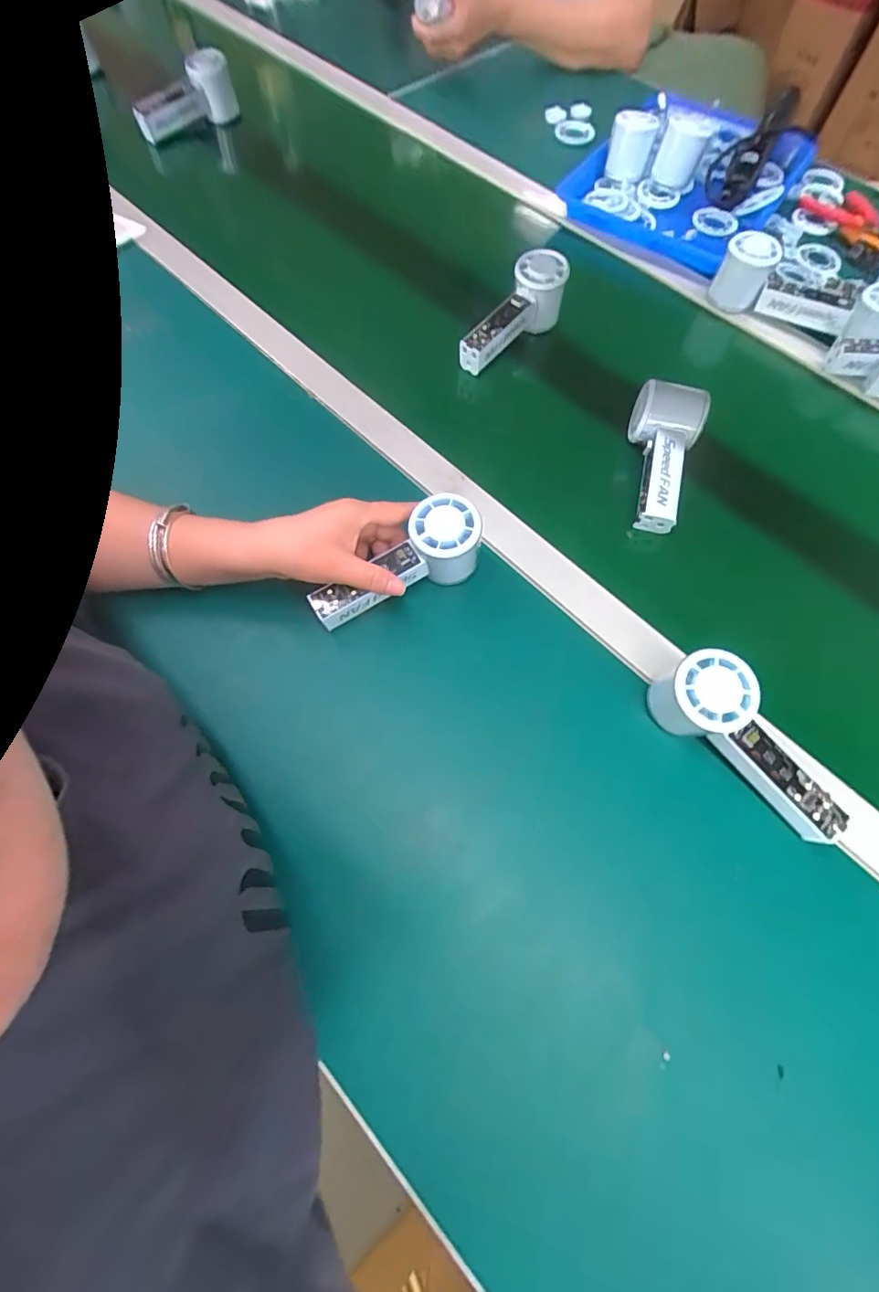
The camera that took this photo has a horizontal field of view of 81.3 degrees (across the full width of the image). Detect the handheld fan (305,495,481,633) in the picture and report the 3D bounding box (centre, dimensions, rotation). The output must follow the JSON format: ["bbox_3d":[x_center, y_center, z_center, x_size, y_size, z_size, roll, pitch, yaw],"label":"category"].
[{"bbox_3d":[-0.030,-0.060,0.428,0.149,0.058,0.057,-32,69,3],"label":"handheld fan"}]

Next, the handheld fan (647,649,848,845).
[{"bbox_3d":[0.220,0.076,0.367,0.051,0.062,0.146,-28,71,-12],"label":"handheld fan"}]

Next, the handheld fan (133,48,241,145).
[{"bbox_3d":[-0.350,-0.755,0.705,0.142,0.063,0.049,-26,68,-10],"label":"handheld fan"}]

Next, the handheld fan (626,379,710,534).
[{"bbox_3d":[0.208,-0.182,0.487,0.065,0.049,0.137,19,68,7],"label":"handheld fan"}]

